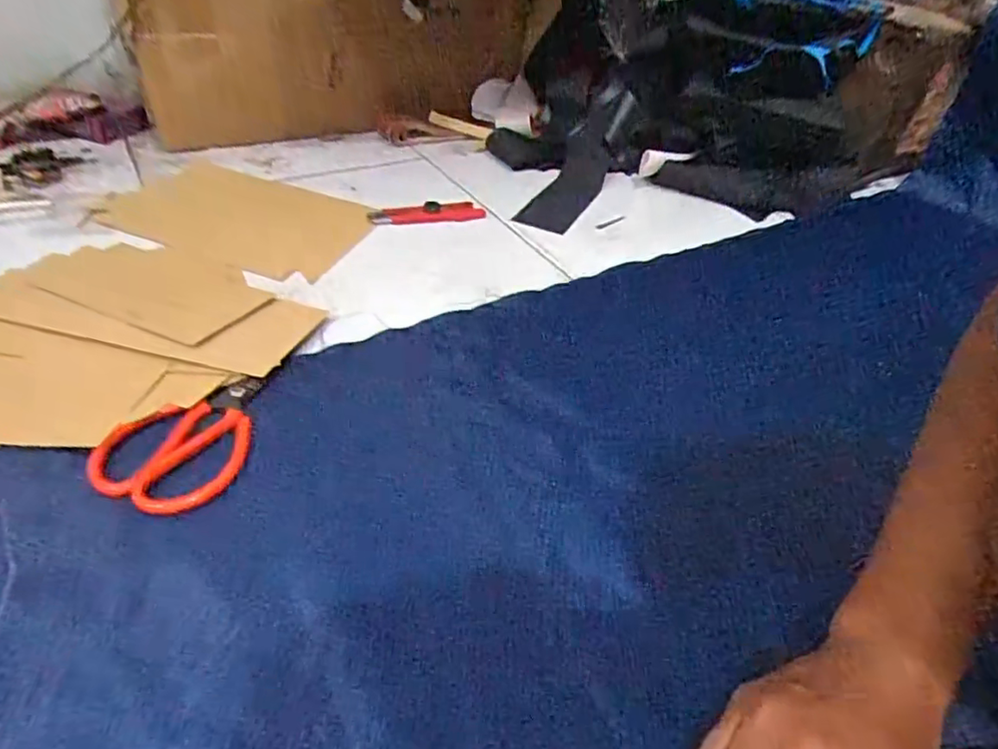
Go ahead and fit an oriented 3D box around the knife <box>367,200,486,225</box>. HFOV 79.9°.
[{"bbox_3d":[-0.093,-0.214,0.787,0.152,0.023,0.029,-7,42,-14],"label":"knife"}]

